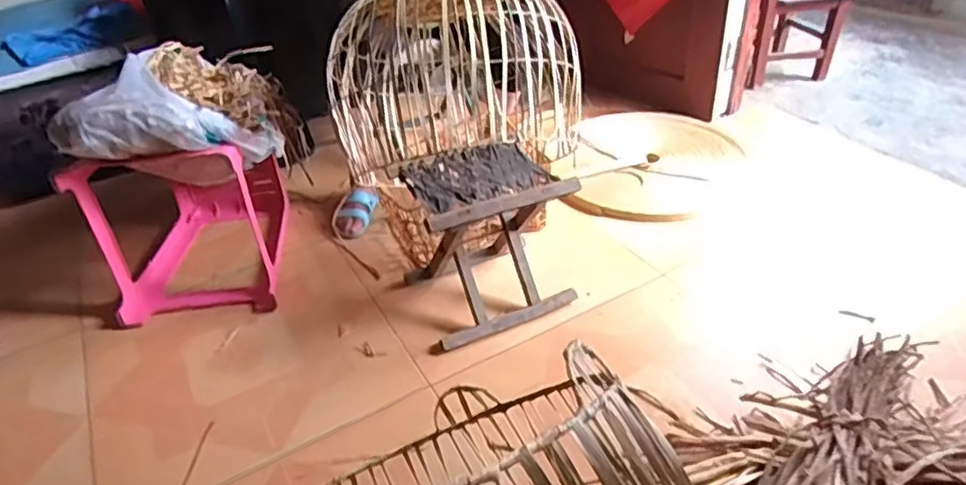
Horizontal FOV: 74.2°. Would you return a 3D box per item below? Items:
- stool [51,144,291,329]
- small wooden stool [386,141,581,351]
[{"bbox_3d":[-0.697,-0.106,1.527,0.366,0.365,0.464,-7,37,-4],"label":"stool"},{"bbox_3d":[0.005,-0.016,1.377,0.308,0.314,0.283,-17,38,-16],"label":"small wooden stool"}]

